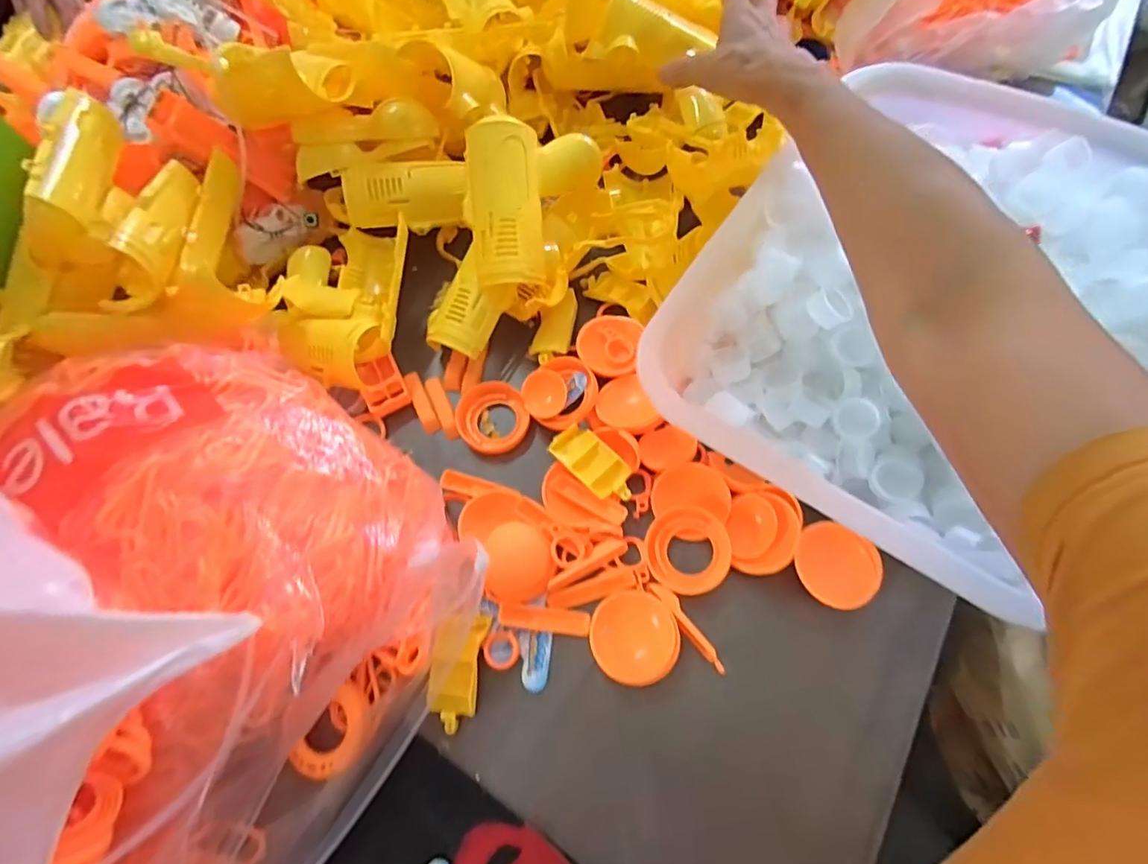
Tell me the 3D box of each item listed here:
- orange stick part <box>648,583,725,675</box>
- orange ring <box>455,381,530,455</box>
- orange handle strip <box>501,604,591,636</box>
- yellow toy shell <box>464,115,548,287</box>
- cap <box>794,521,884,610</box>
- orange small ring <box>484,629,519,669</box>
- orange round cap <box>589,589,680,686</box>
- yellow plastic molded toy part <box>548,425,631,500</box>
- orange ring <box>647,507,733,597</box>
[{"bbox_3d":[0.076,0.129,0.357,0.012,0.008,0.069,-36,68,-10],"label":"orange stick part"},{"bbox_3d":[-0.065,-0.012,0.429,0.055,0.012,0.057,-2,67,5],"label":"orange ring"},{"bbox_3d":[-0.020,0.130,0.371,0.062,0.005,0.016,4,67,7],"label":"orange handle strip"},{"bbox_3d":[-0.052,-0.176,0.414,0.053,0.025,0.120,-4,96,0],"label":"yellow toy shell"},{"bbox_3d":[0.172,0.088,0.351,0.057,0.016,0.050,21,72,9],"label":"cap"},{"bbox_3d":[-0.049,0.148,0.365,0.023,0.007,0.024,-2,67,5],"label":"orange small ring"},{"bbox_3d":[0.039,0.134,0.352,0.055,0.018,0.055,-2,67,5],"label":"orange round cap"},{"bbox_3d":[0.014,0.024,0.395,0.032,0.018,0.068,-42,69,-12],"label":"yellow plastic molded toy part"},{"bbox_3d":[0.079,0.082,0.372,0.055,0.009,0.057,-2,67,5],"label":"orange ring"}]

